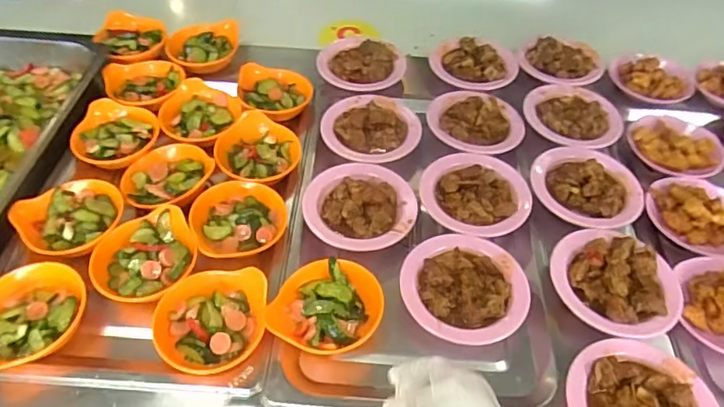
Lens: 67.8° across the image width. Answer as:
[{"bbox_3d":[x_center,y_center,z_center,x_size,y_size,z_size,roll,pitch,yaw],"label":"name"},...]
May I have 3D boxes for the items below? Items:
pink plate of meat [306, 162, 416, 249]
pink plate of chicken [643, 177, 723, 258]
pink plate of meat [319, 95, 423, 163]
[{"bbox_3d":[-0.002,0.000,0.702,0.144,0.036,0.136,1,49,-2],"label":"pink plate of meat"},{"bbox_3d":[0.440,0.018,0.705,0.131,0.043,0.109,34,56,24],"label":"pink plate of chicken"},{"bbox_3d":[0.012,-0.117,0.803,0.138,0.037,0.127,1,49,-2],"label":"pink plate of meat"}]

